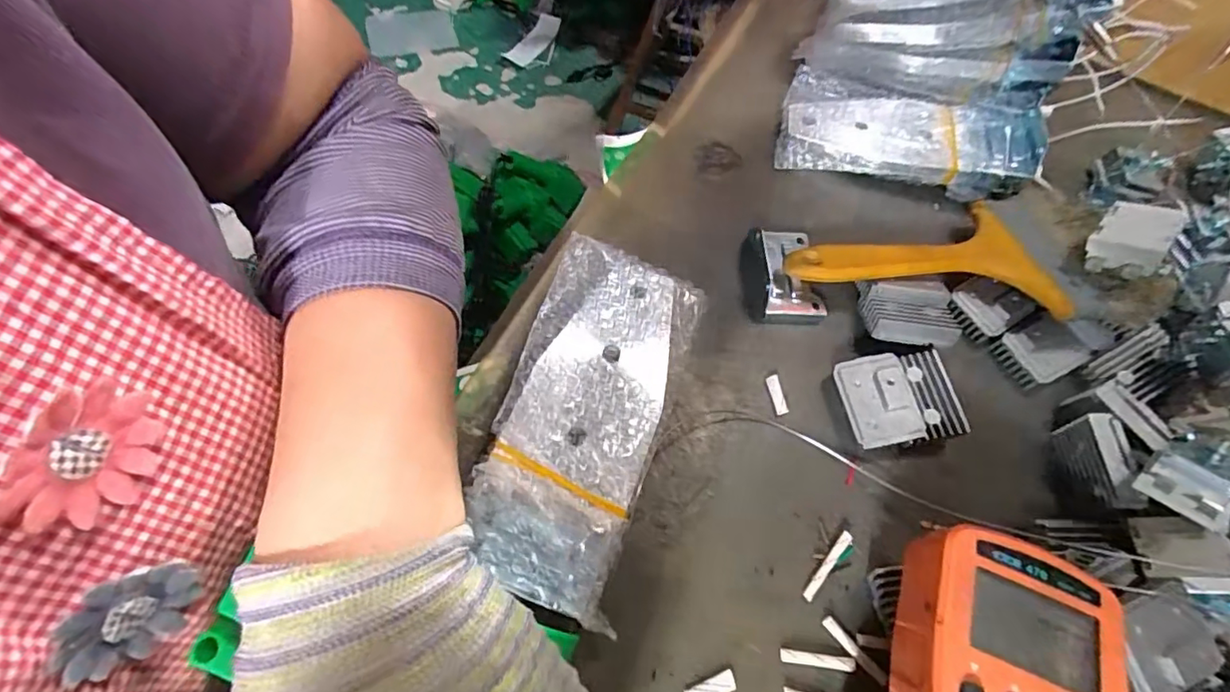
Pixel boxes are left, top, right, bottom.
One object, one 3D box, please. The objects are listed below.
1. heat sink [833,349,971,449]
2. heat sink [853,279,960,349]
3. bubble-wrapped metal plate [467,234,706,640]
[{"bbox_3d":[0.145,0.028,0.295,0.056,0.018,0.045,-2,63,-7],"label":"heat sink"},{"bbox_3d":[0.163,-0.017,0.318,0.053,0.018,0.038,8,62,-1],"label":"heat sink"},{"bbox_3d":[-0.012,0.024,0.244,0.067,0.010,0.156,16,62,6],"label":"bubble-wrapped metal plate"}]

